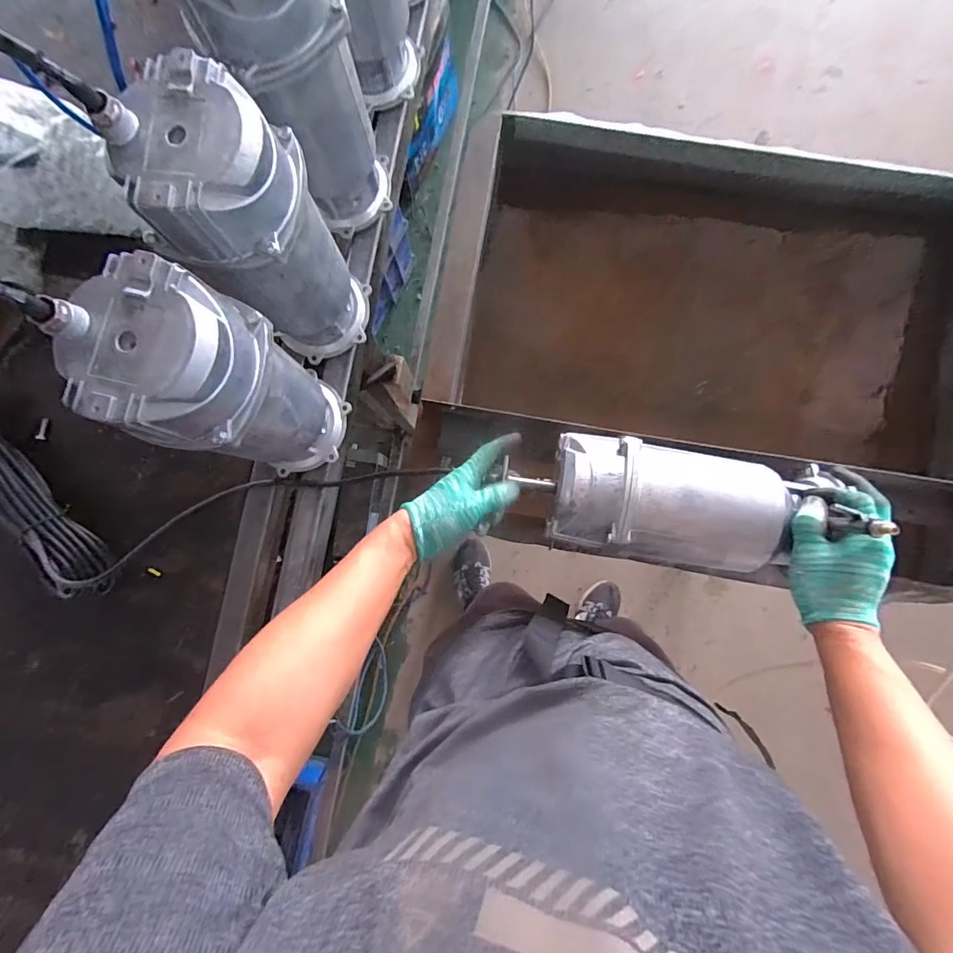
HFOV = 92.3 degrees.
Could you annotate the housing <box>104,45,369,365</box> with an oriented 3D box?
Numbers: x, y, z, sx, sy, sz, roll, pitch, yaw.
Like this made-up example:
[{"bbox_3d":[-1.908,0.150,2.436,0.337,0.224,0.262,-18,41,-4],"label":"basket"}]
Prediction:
[{"bbox_3d":[-0.201,-0.229,0.469,0.121,0.294,0.114,0,85,1],"label":"housing"}]

